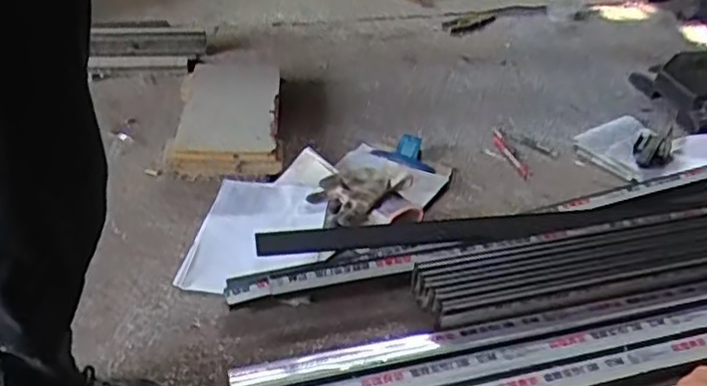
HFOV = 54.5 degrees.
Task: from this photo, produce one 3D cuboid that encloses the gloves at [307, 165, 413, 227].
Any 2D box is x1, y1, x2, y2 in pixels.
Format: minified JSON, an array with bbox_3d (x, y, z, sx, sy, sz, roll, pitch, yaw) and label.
[{"bbox_3d":[0.004,-0.008,1.286,0.143,0.044,0.177,28,42,26],"label":"gloves"}]

